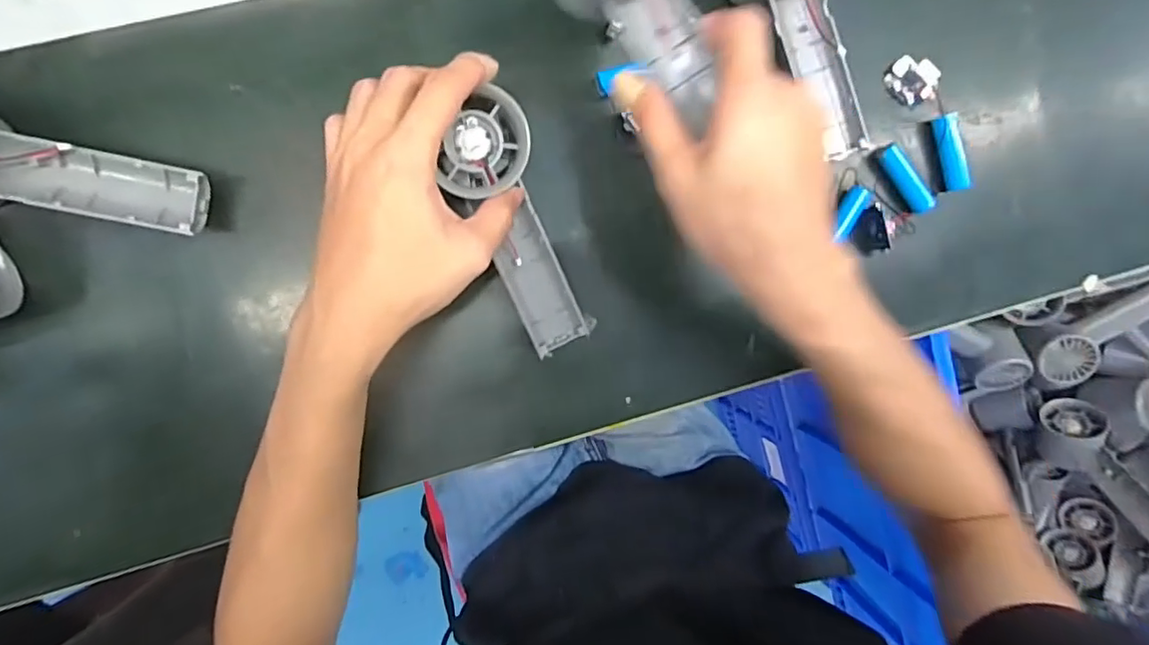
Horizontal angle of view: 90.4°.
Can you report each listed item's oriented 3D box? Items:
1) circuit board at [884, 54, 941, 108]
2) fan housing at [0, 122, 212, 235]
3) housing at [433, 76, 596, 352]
[{"bbox_3d":[0.223,-0.160,0.378,0.033,0.007,0.027,43,118,4],"label":"circuit board"},{"bbox_3d":[-0.281,-0.077,0.299,0.159,0.055,0.056,13,94,-8],"label":"fan housing"},{"bbox_3d":[-0.033,-0.051,0.331,0.049,0.030,0.152,-22,118,-3],"label":"housing"}]

